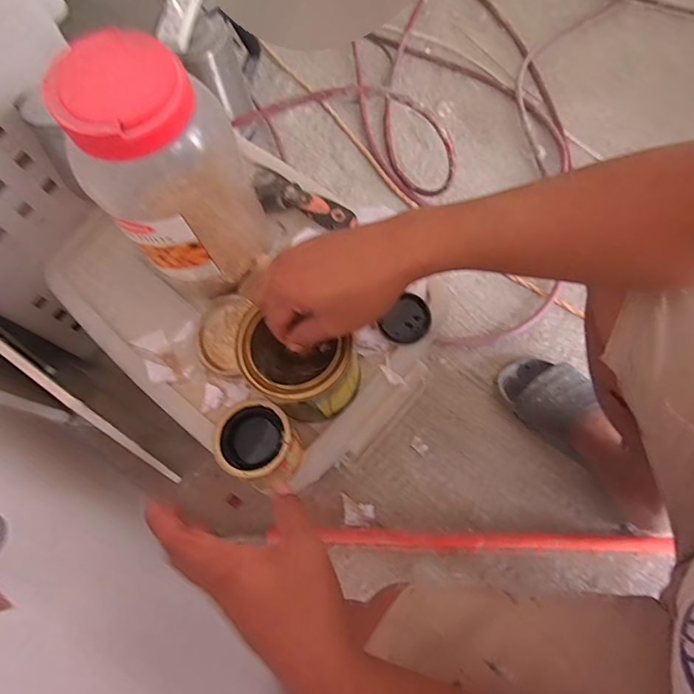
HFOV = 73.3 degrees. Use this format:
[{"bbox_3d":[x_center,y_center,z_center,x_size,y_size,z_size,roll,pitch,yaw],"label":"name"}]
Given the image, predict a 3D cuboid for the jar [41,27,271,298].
[{"bbox_3d":[-0.162,-0.166,0.469,0.132,0.234,0.126,-19,70,-4],"label":"jar"}]

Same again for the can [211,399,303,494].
[{"bbox_3d":[-0.085,0.100,0.472,0.069,0.089,0.075,-1,70,3],"label":"can"}]

